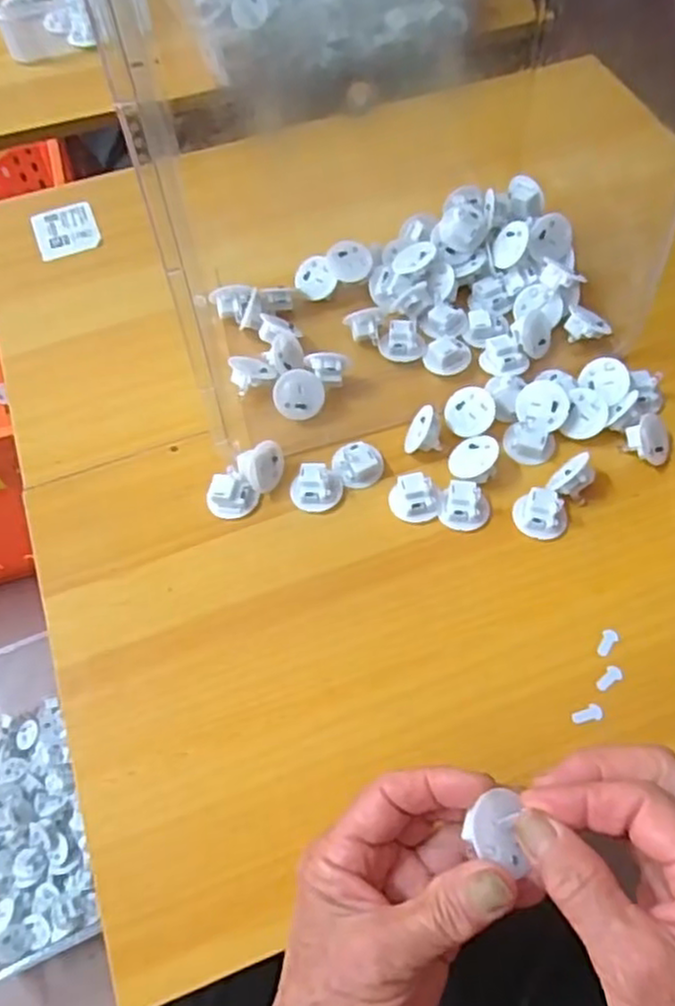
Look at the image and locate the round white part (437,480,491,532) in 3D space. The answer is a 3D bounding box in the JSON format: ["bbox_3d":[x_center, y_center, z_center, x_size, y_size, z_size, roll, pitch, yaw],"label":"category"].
[{"bbox_3d":[0.078,0.002,0.435,0.030,0.017,0.025,16,62,10],"label":"round white part"}]

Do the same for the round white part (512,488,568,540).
[{"bbox_3d":[0.124,0.007,0.433,0.033,0.014,0.027,20,63,12],"label":"round white part"}]

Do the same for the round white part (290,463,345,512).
[{"bbox_3d":[-0.013,-0.011,0.446,0.033,0.016,0.027,-10,61,-4],"label":"round white part"}]

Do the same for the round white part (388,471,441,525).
[{"bbox_3d":[0.048,-0.003,0.440,0.031,0.016,0.026,1,61,2],"label":"round white part"}]

